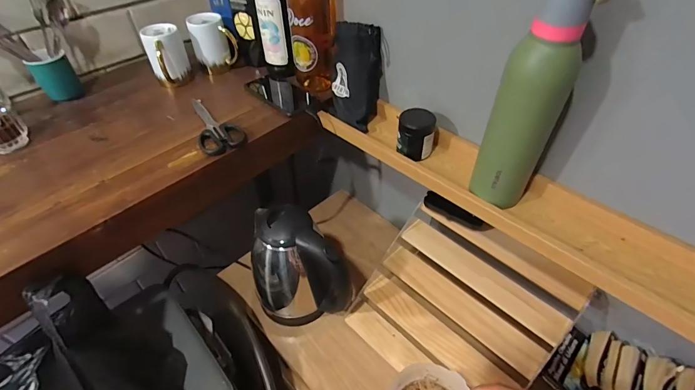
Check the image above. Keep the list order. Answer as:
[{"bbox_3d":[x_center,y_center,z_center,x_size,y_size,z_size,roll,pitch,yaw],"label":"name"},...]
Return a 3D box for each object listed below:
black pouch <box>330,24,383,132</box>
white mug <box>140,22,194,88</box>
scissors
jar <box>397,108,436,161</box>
[{"bbox_3d":[0.019,-0.211,0.643,0.084,0.172,0.065,-1,27,-6],"label":"black pouch"},{"bbox_3d":[-0.353,-0.270,0.711,0.069,0.104,0.081,-20,49,-19],"label":"white mug"},{"bbox_3d":[-0.229,-0.131,0.640,0.074,0.014,0.172,-16,47,-15],"label":"scissors"},{"bbox_3d":[0.113,-0.099,0.587,0.061,0.070,0.049,12,46,12],"label":"jar"}]

